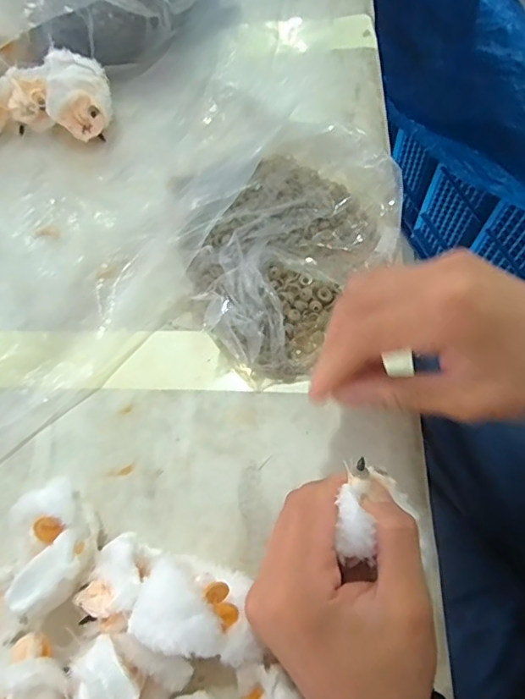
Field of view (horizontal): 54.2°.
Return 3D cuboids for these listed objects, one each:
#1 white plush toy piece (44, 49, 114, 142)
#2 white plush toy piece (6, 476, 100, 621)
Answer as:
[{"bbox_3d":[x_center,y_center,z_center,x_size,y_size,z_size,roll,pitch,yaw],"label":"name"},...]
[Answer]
[{"bbox_3d":[-0.150,-0.207,0.419,0.049,0.048,0.044,5,68,4],"label":"white plush toy piece"},{"bbox_3d":[-0.116,0.110,0.288,0.040,0.044,0.065,-20,69,-6],"label":"white plush toy piece"}]

